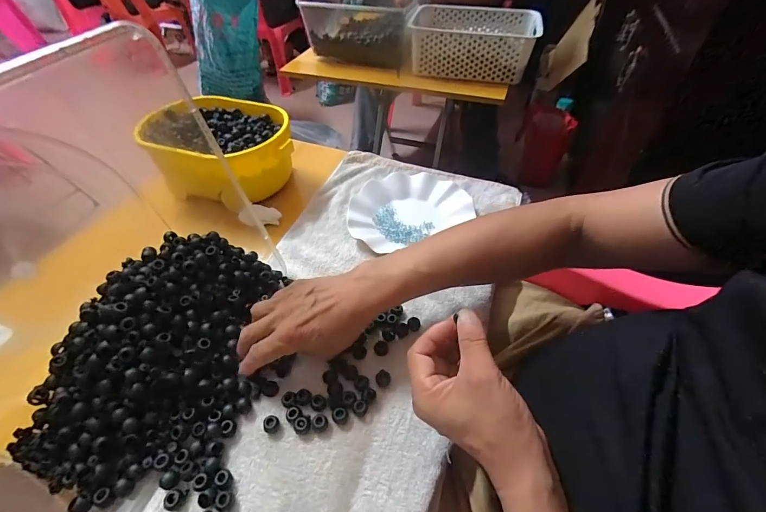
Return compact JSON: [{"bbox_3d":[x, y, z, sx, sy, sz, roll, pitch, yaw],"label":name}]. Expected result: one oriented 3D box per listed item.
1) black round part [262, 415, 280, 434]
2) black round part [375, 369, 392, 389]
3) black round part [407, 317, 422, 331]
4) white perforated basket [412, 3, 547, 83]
[{"bbox_3d":[-0.108,0.163,0.348,0.014,0.010,0.014,-1,47,1],"label":"black round part"},{"bbox_3d":[0.000,0.129,0.378,0.015,0.004,0.017,33,56,28],"label":"black round part"},{"bbox_3d":[0.036,0.080,0.420,0.015,0.007,0.017,7,47,8],"label":"black round part"},{"bbox_3d":[0.235,-0.563,0.934,0.302,0.110,0.257,7,48,8],"label":"white perforated basket"}]

